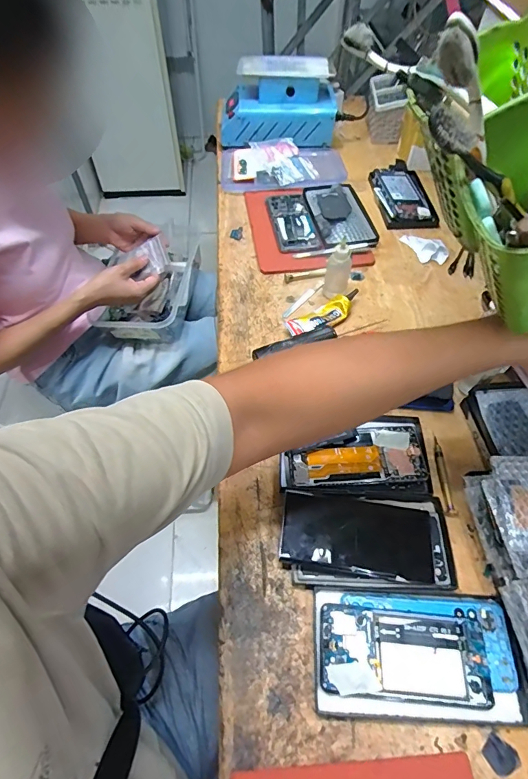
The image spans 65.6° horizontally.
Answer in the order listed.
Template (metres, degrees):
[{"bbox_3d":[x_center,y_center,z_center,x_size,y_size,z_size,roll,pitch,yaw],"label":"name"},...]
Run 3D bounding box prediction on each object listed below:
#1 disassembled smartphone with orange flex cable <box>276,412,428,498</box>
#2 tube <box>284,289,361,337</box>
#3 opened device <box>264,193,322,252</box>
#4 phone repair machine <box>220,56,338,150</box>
[{"bbox_3d":[0.110,0.080,0.499,0.177,0.011,0.096,-1,57,-1],"label":"disassembled smartphone with orange flex cable"},{"bbox_3d":[0.093,-0.116,0.630,0.126,0.015,0.040,-25,60,-16],"label":"tube"},{"bbox_3d":[0.051,-0.313,0.759,0.075,0.010,0.159,-9,57,-6],"label":"opened device"},{"bbox_3d":[0.035,-0.616,0.887,0.256,0.143,0.141,-3,57,-3],"label":"phone repair machine"}]

